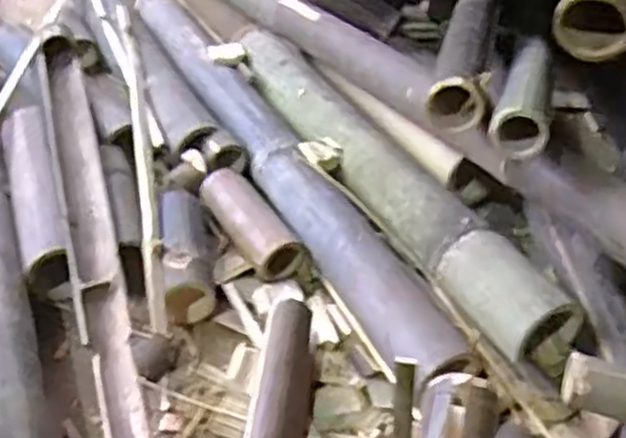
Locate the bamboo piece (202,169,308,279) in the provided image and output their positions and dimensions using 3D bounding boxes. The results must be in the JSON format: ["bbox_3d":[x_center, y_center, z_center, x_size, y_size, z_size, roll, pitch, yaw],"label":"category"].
[{"bbox_3d":[-0.073,0.007,0.872,0.056,0.049,0.148,-26,47,-25],"label":"bamboo piece"}]

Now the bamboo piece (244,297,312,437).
[{"bbox_3d":[-0.028,0.162,0.692,0.049,0.052,0.195,4,53,7],"label":"bamboo piece"}]

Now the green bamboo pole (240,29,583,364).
[{"bbox_3d":[0.062,-0.062,0.898,0.088,0.069,0.586,-24,48,-23],"label":"green bamboo pole"}]

